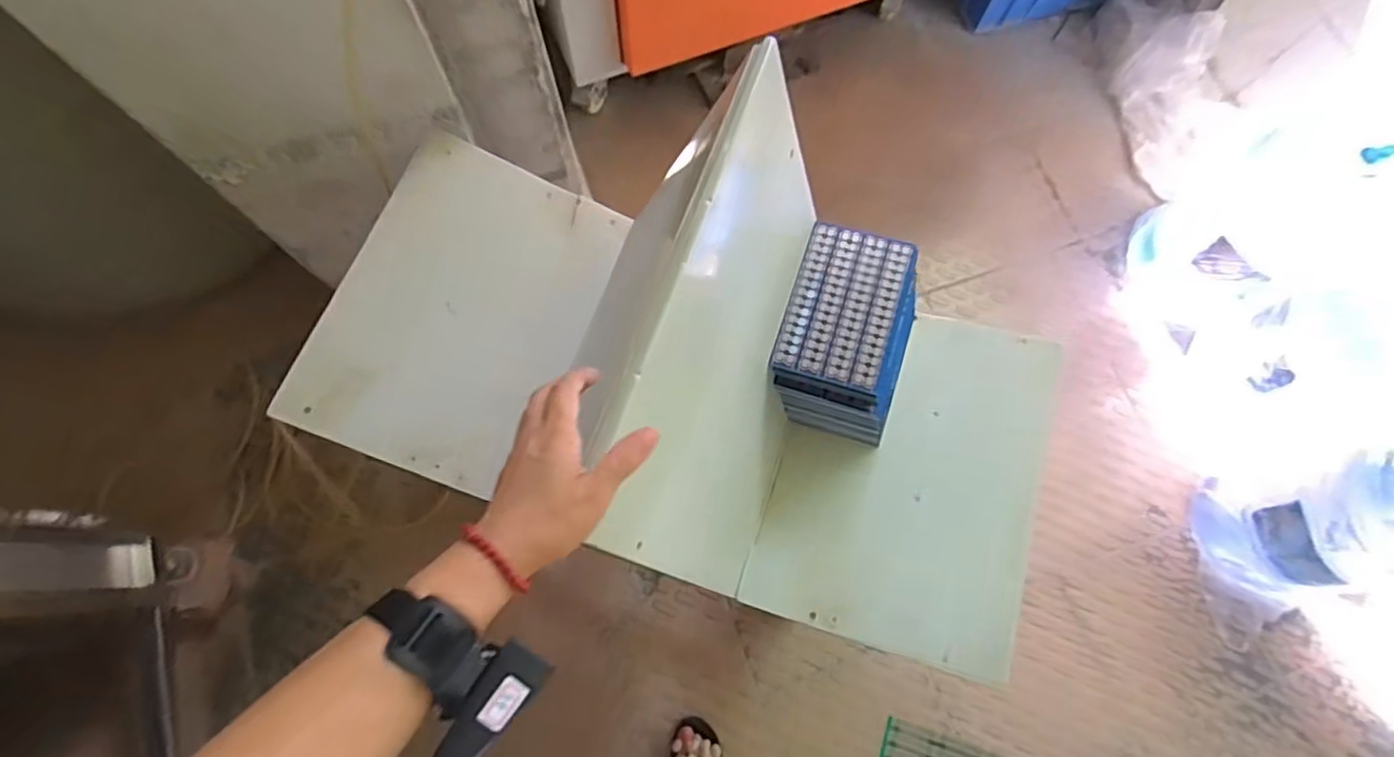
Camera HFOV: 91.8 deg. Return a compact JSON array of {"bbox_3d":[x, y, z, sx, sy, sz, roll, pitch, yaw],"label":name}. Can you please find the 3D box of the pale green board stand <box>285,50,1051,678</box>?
[{"bbox_3d":[-0.021,-0.037,0.683,0.837,0.392,0.408,21,73,6],"label":"pale green board stand"}]

